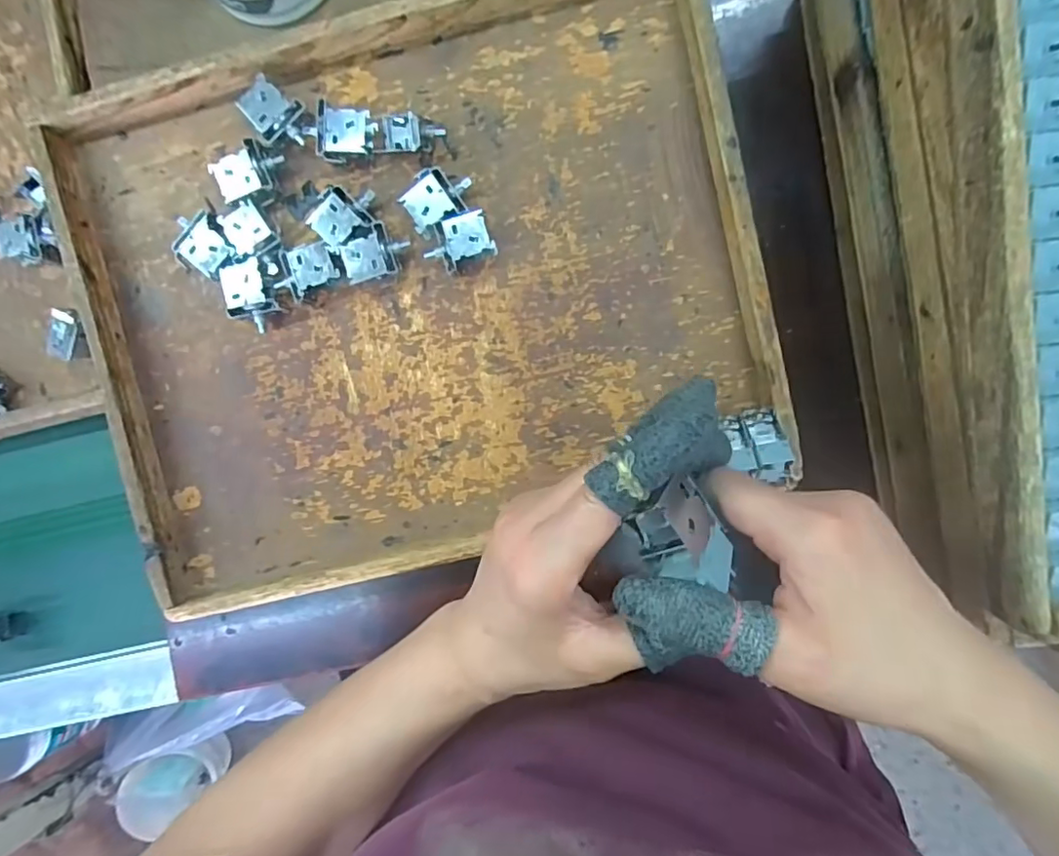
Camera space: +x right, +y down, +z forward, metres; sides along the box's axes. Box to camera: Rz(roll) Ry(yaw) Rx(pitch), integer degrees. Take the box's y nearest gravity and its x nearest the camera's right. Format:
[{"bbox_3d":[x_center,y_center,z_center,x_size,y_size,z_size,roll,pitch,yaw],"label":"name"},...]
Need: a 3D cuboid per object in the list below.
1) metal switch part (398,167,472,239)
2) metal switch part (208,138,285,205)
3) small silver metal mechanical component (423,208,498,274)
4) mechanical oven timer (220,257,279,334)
[{"bbox_3d":[-0.069,-0.172,0.425,0.051,0.021,0.041,-37,86,2],"label":"metal switch part"},{"bbox_3d":[-0.211,-0.193,0.425,0.049,0.018,0.032,-26,90,6],"label":"metal switch part"},{"bbox_3d":[-0.053,-0.138,0.426,0.050,0.021,0.035,-23,87,3],"label":"small silver metal mechanical component"},{"bbox_3d":[-0.214,-0.100,0.435,0.033,0.025,0.048,-18,87,4],"label":"mechanical oven timer"}]

